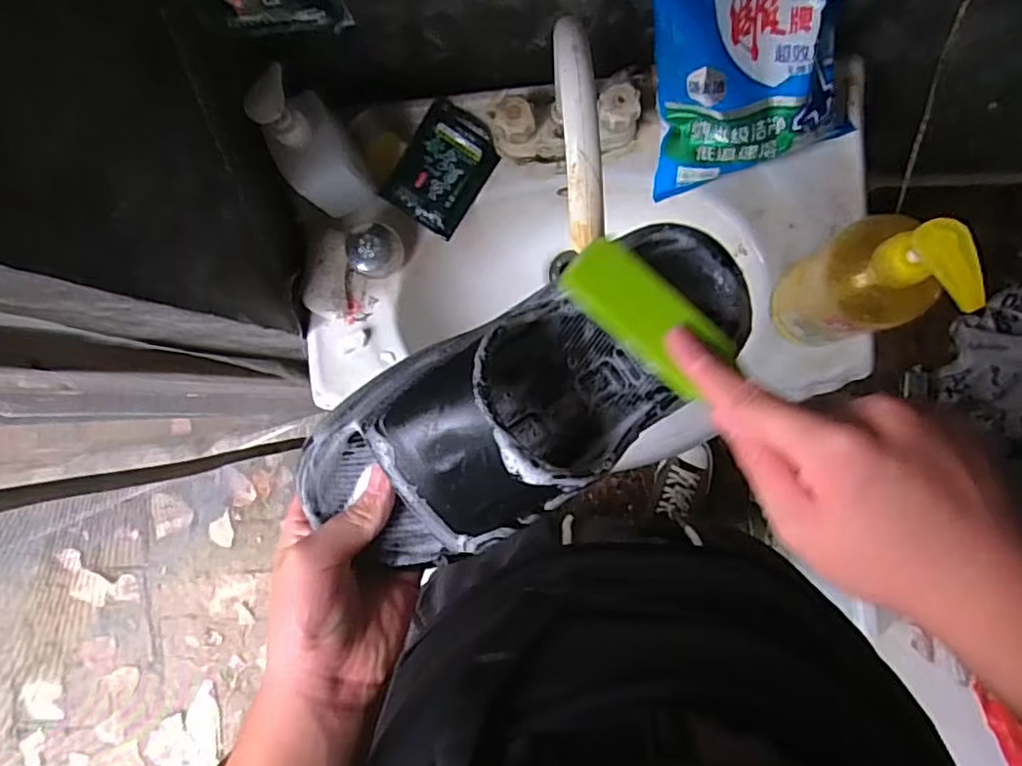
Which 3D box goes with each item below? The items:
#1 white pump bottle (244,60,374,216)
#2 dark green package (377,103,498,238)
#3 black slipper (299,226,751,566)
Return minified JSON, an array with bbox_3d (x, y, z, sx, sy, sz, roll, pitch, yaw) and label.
[{"bbox_3d":[-0.183,-0.216,0.597,0.064,0.182,0.076,-36,86,3],"label":"white pump bottle"},{"bbox_3d":[-0.072,-0.232,0.688,0.090,0.020,0.124,33,91,5],"label":"dark green package"},{"bbox_3d":[0.018,0.010,0.356,0.275,0.076,0.106,-31,86,-8],"label":"black slipper"}]

